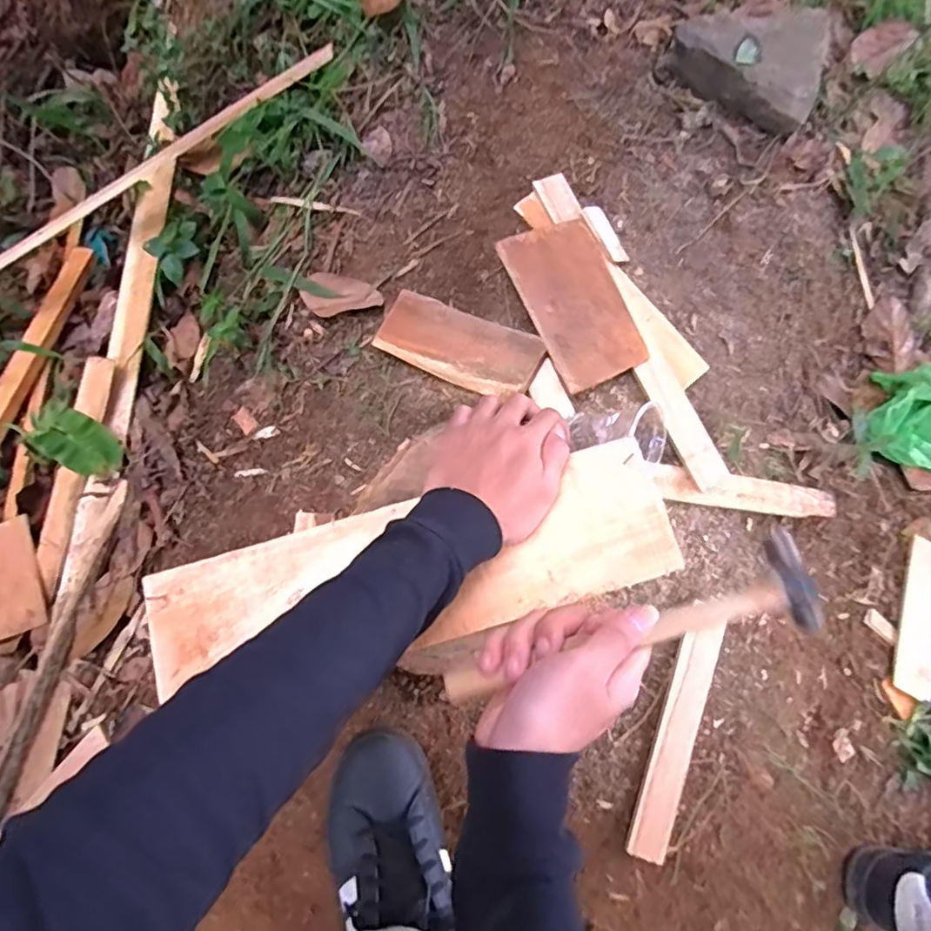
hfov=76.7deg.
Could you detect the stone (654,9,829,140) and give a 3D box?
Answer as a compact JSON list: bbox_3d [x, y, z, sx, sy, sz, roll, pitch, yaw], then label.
[{"bbox_3d":[0.321,-0.468,0.678,0.175,0.085,0.103,19,73,8],"label":"stone"}]

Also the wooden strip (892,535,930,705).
[{"bbox_3d":[0.568,0.185,0.732,0.045,0.012,0.214,28,61,11],"label":"wooden strip"}]

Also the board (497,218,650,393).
[{"bbox_3d":[0.122,-0.180,0.643,0.108,0.008,0.183,-23,82,-13],"label":"board"}]

